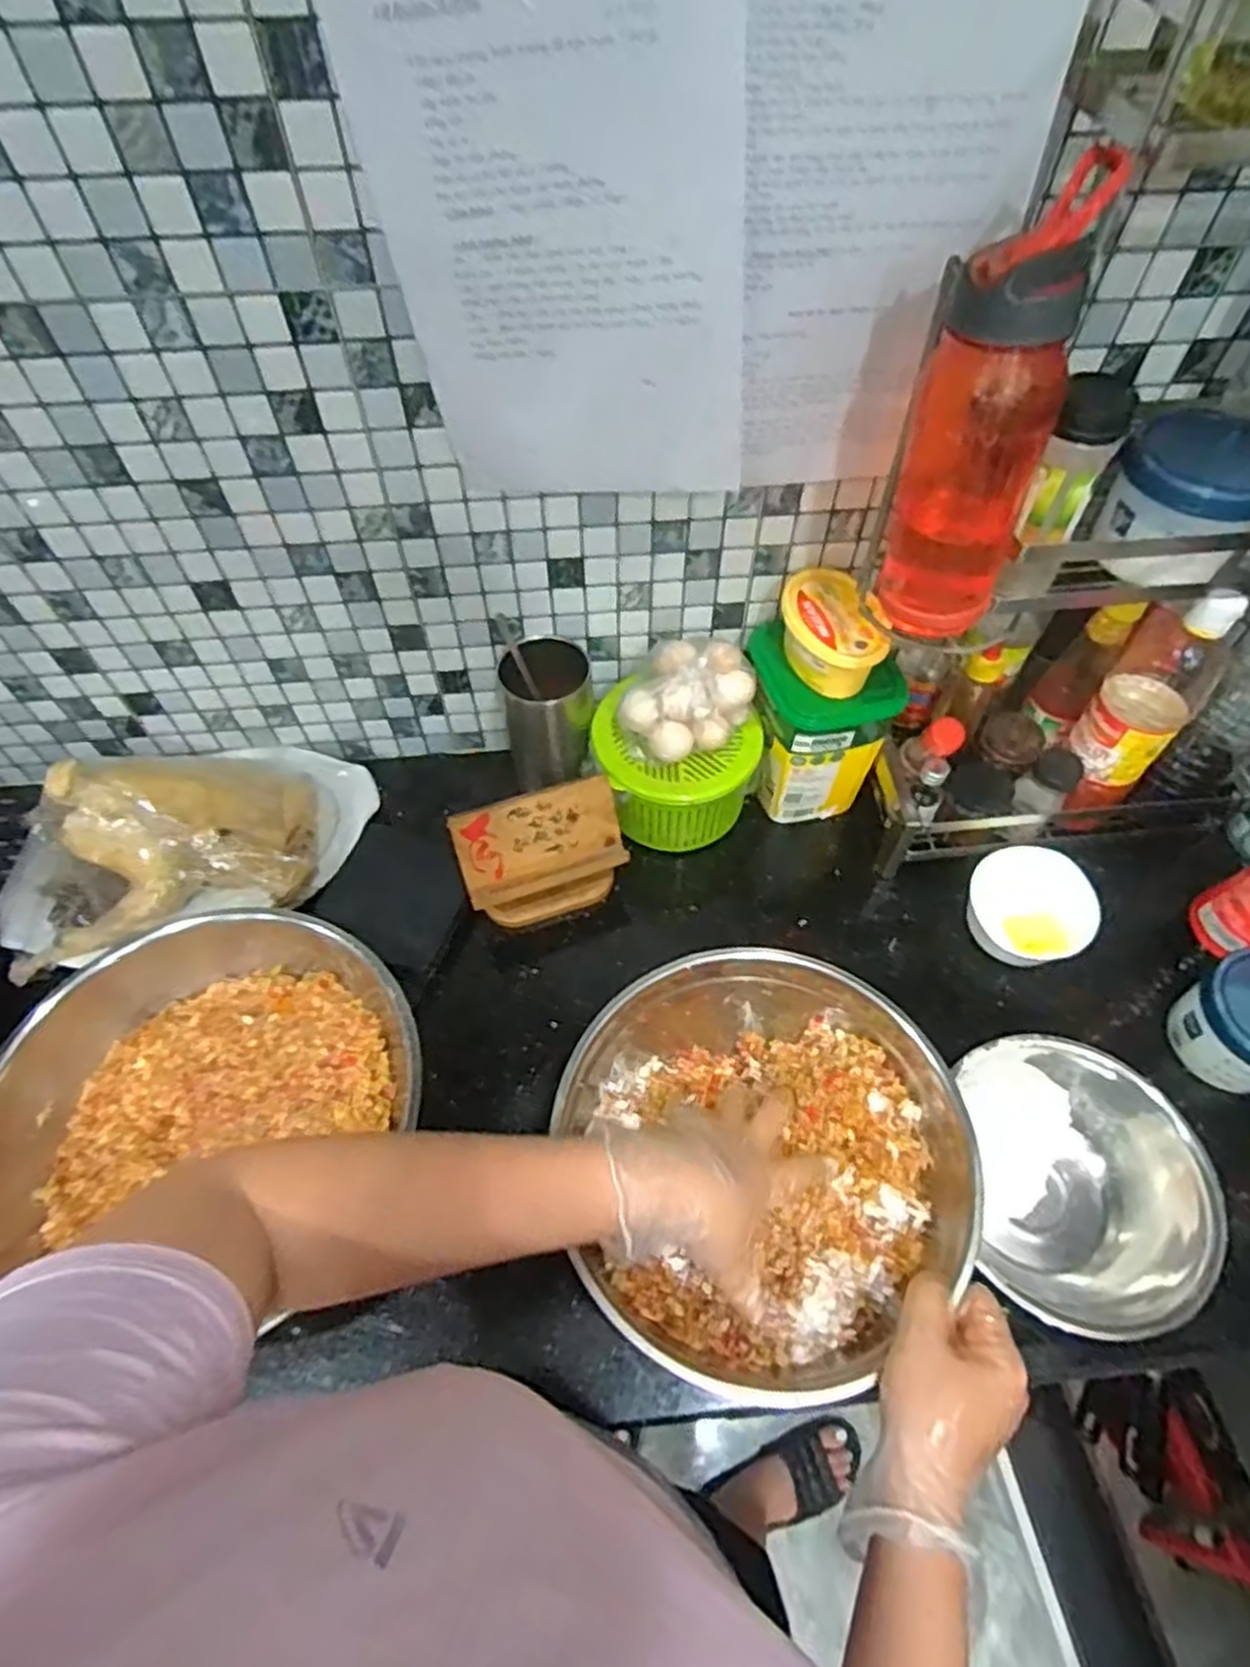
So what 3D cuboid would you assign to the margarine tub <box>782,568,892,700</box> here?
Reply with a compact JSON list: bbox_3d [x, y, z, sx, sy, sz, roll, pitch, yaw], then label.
[{"bbox_3d":[0.175,-0.175,0.678,0.078,0.056,0.112,-4,56,-2],"label":"margarine tub"}]

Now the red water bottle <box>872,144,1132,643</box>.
[{"bbox_3d":[0.214,-0.235,0.475,0.081,0.229,0.073,22,59,15],"label":"red water bottle"}]

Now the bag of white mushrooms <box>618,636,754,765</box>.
[{"bbox_3d":[0.057,-0.117,0.711,0.108,0.088,0.101,18,58,12],"label":"bag of white mushrooms"}]

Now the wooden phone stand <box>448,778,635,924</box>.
[{"bbox_3d":[-0.074,0.021,0.713,0.143,0.107,0.061,-17,58,-11],"label":"wooden phone stand"}]

